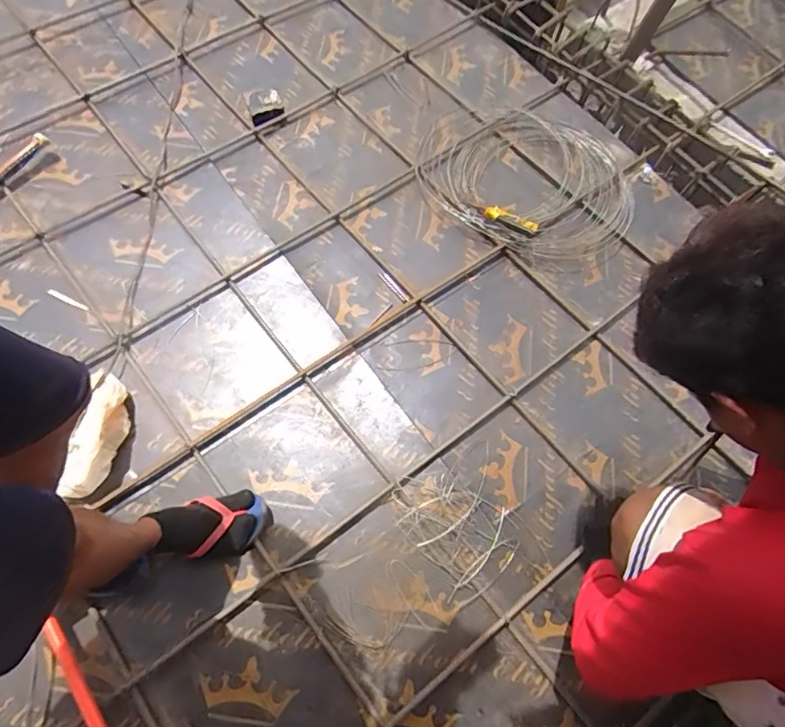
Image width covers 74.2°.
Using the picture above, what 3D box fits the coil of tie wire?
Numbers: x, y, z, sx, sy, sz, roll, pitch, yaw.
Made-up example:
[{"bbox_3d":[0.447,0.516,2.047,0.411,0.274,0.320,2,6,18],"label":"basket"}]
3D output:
[{"bbox_3d":[0.314,-0.458,1.279,0.546,0.065,0.375,38,72,11],"label":"coil of tie wire"}]

